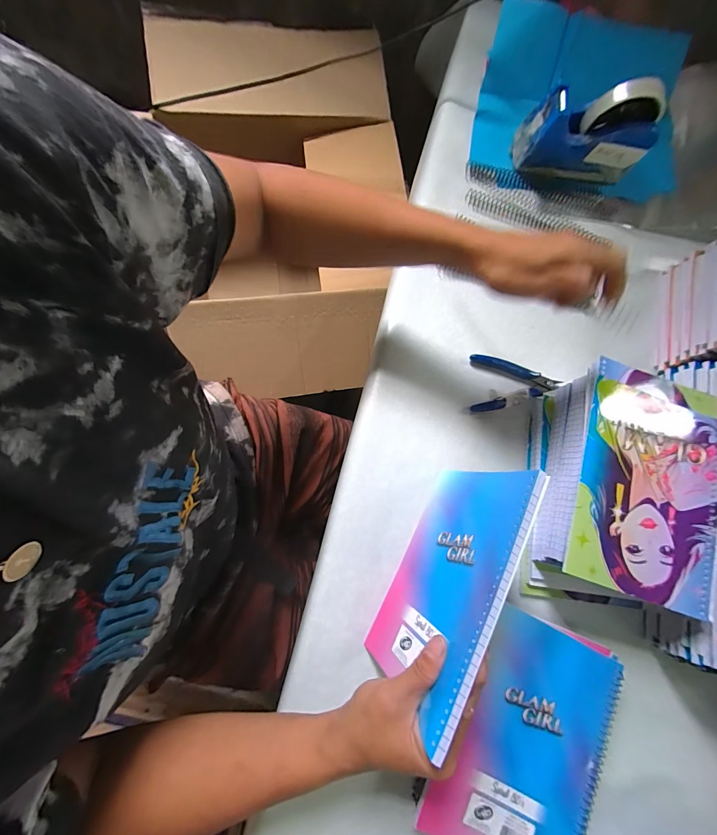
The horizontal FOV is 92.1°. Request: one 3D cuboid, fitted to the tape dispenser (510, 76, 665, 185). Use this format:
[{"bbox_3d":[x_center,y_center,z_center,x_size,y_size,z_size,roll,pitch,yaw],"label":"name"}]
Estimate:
[{"bbox_3d":[0.302,-0.363,0.445,0.165,0.104,0.050,12,76,-4],"label":"tape dispenser"}]

